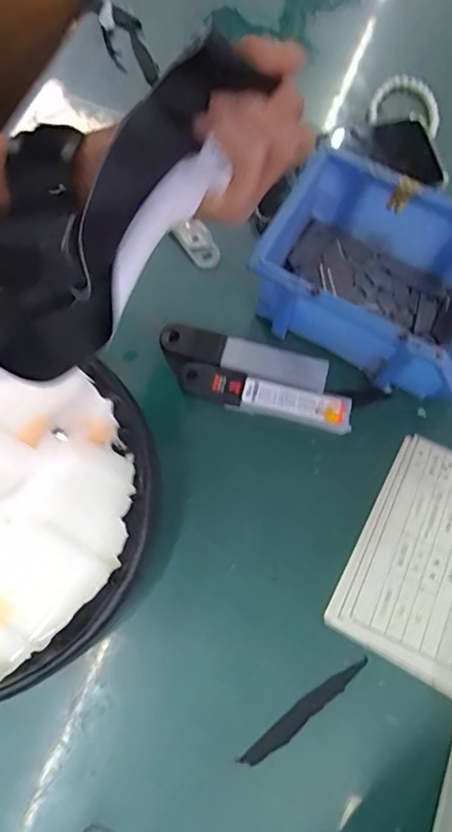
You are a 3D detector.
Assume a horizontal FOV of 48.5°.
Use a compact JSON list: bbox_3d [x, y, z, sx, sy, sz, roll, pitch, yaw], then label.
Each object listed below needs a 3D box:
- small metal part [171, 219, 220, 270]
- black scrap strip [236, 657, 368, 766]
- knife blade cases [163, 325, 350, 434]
[{"bbox_3d":[-0.022,-0.142,0.409,0.025,0.008,0.044,-36,77,-10],"label":"small metal part"},{"bbox_3d":[0.051,0.187,0.318,0.098,0.004,0.012,-37,77,-11],"label":"black scrap strip"},{"bbox_3d":[0.021,-0.029,0.376,0.146,0.012,0.052,15,74,4],"label":"knife blade cases"}]

